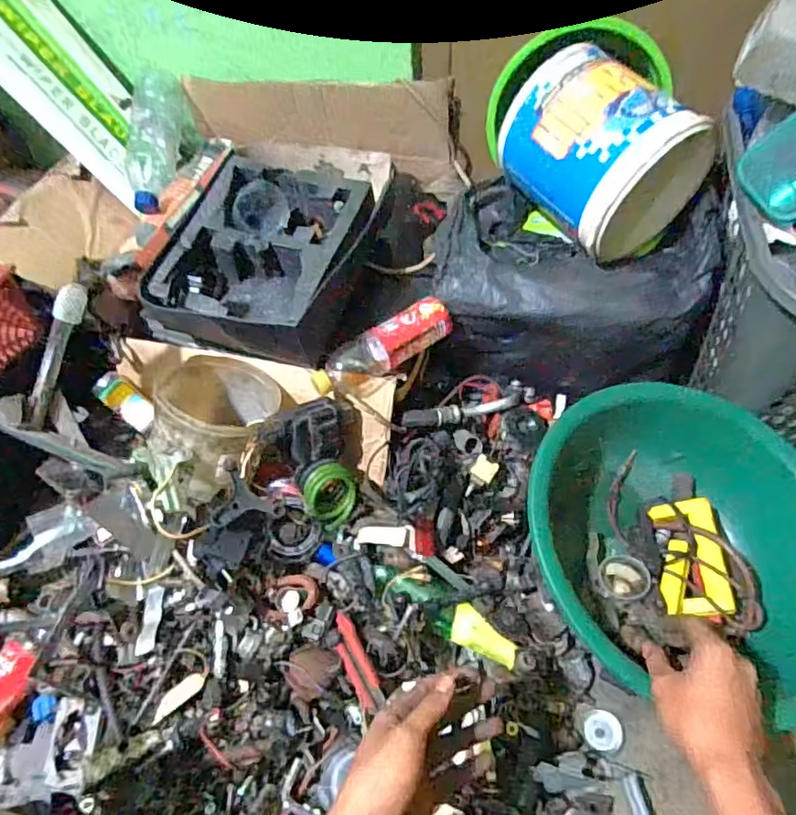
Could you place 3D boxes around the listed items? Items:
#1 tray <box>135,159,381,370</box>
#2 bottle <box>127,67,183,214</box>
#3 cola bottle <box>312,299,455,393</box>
[{"bbox_3d":[-0.177,-0.197,0.750,0.248,0.100,0.256,15,58,15],"label":"tray"},{"bbox_3d":[-0.360,-0.385,0.843,0.066,0.060,0.229,-2,74,4],"label":"bottle"},{"bbox_3d":[-0.019,-0.071,0.719,0.190,0.055,0.054,-28,58,-14],"label":"cola bottle"}]

